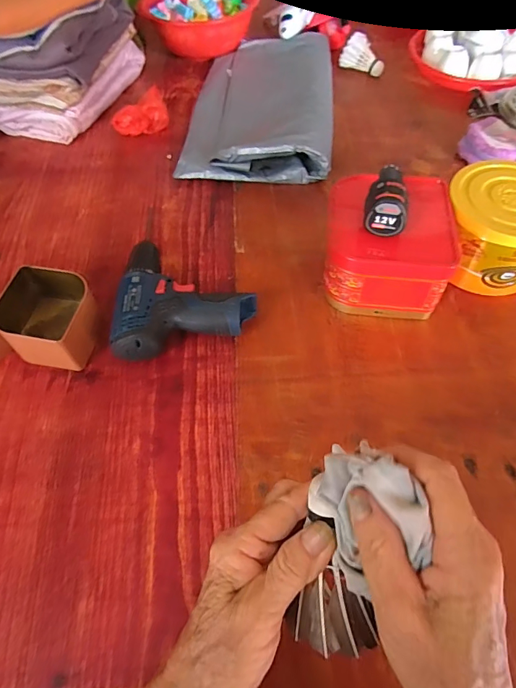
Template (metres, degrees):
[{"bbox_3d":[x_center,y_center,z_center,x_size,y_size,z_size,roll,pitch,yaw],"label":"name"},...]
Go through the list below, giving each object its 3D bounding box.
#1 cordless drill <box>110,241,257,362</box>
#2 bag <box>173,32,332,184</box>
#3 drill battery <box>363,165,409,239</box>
[{"bbox_3d":[-0.084,-0.058,0.524,0.159,0.052,0.165,-2,57,2],"label":"cordless drill"},{"bbox_3d":[0.007,-0.440,0.764,0.236,0.061,0.417,3,57,5],"label":"bag"},{"bbox_3d":[0.138,-0.161,0.464,0.041,0.037,0.085,6,57,7],"label":"drill battery"}]

